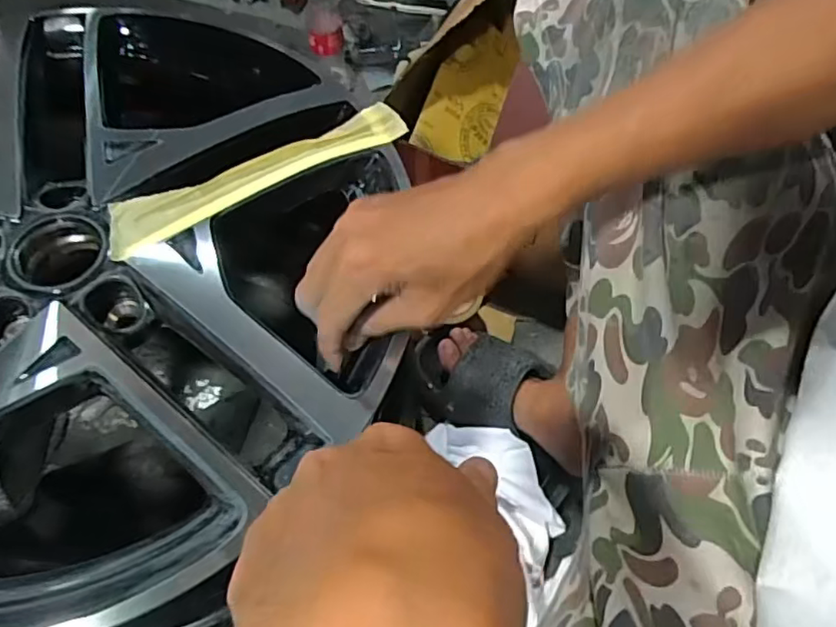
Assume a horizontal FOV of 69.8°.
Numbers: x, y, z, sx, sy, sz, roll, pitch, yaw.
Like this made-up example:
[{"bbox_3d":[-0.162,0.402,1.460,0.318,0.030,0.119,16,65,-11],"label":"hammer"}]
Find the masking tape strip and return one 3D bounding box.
[{"bbox_3d":[-0.113,-0.104,0.439,0.227,0.014,0.045,-25,62,-17],"label":"masking tape strip"}]

